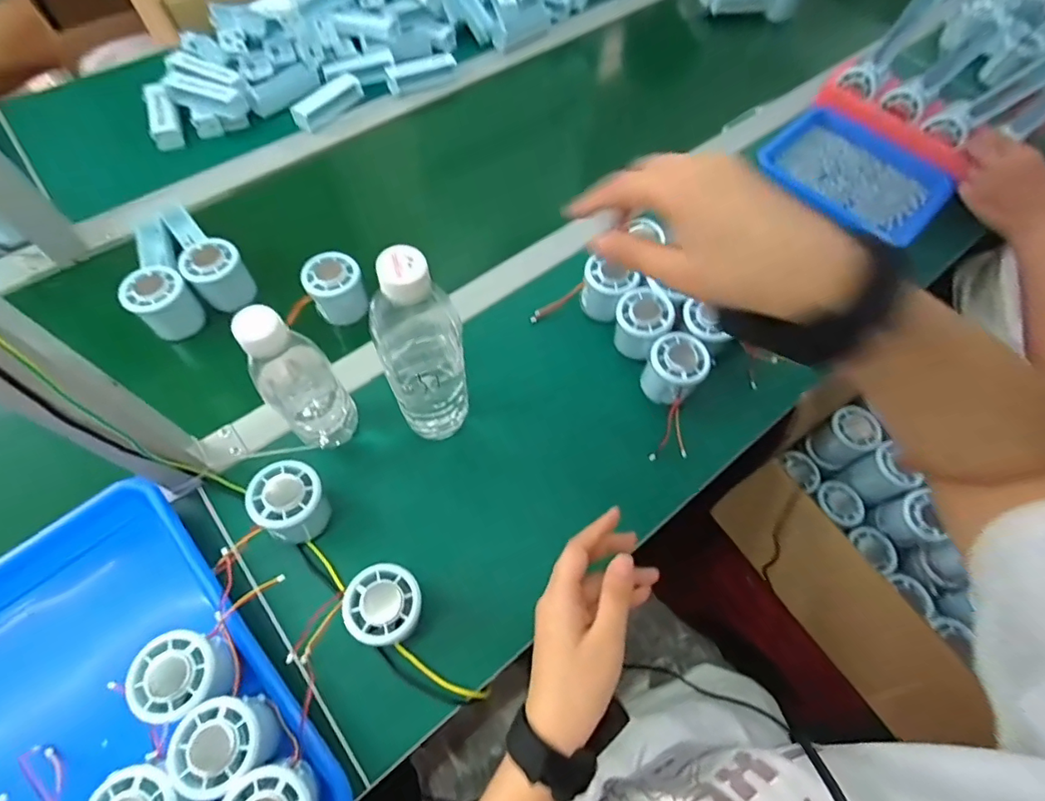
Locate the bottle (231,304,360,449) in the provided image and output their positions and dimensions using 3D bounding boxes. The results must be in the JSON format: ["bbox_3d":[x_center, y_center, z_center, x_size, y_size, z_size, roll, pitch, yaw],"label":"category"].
[{"bbox_3d":[-0.190,-0.016,0.440,0.056,0.186,0.058,-36,71,-20],"label":"bottle"}]

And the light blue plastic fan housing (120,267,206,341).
[{"bbox_3d":[-0.377,-0.103,0.541,0.055,0.062,0.049,-37,71,-20],"label":"light blue plastic fan housing"}]

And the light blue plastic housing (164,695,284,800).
[{"bbox_3d":[-0.207,0.239,0.359,0.054,0.041,0.054,-29,69,-17],"label":"light blue plastic housing"}]

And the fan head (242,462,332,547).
[{"bbox_3d":[-0.201,0.090,0.448,0.054,0.067,0.058,2,63,-3],"label":"fan head"}]

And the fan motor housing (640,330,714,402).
[{"bbox_3d":[0.154,-0.032,0.520,0.056,0.053,0.054,2,63,-3],"label":"fan motor housing"}]

